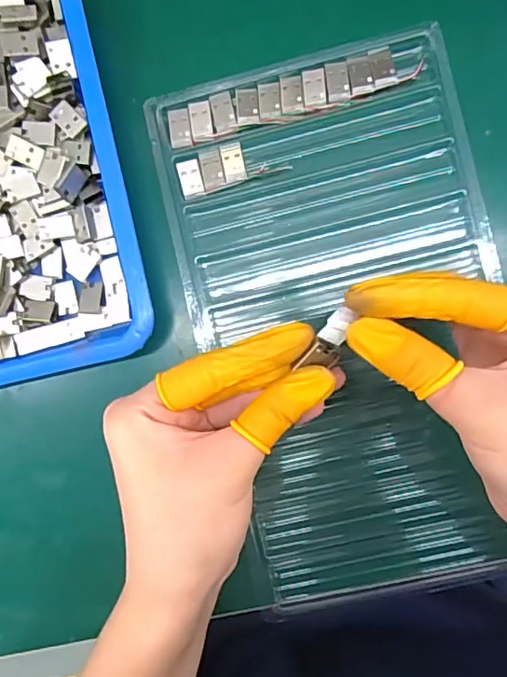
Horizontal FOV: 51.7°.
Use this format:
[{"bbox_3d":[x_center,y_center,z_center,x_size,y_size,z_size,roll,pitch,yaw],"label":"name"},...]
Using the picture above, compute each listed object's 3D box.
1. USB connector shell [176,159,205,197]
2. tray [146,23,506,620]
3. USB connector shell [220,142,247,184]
[{"bbox_3d":[-0.034,-0.088,0.285,0.012,0.004,0.019,-12,90,4],"label":"USB connector shell"},{"bbox_3d":[0.052,-0.006,0.293,0.161,0.027,0.295,-11,92,5],"label":"tray"},{"bbox_3d":[-0.011,-0.096,0.283,0.012,0.004,0.021,-13,90,4],"label":"USB connector shell"}]

